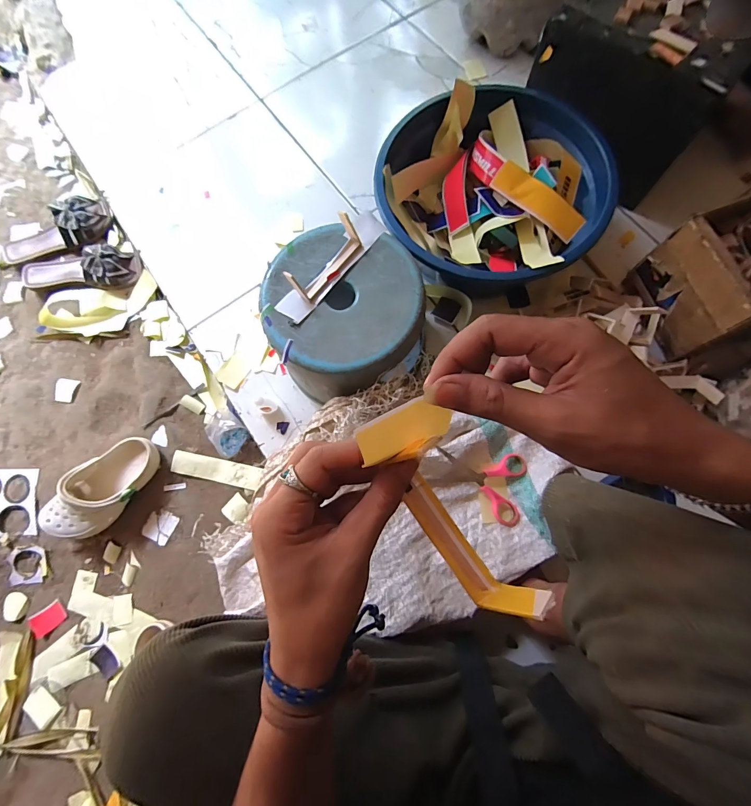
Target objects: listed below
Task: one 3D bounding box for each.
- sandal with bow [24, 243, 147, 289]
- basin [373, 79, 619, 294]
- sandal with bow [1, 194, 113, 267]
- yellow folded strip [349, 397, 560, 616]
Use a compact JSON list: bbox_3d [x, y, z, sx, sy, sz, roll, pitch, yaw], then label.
[{"bbox_3d":[-0.661,-0.304,0.821,0.259,0.049,0.092,-3,75,2],"label":"sandal with bow"},{"bbox_3d":[0.186,-0.337,0.612,0.349,0.122,0.325,24,78,8],"label":"basin"},{"bbox_3d":[-0.739,-0.390,0.841,0.256,0.057,0.109,-35,77,-7],"label":"sandal with bow"},{"bbox_3d":[0.047,0.068,0.218,0.051,0.056,0.152,-32,104,-8],"label":"yellow folded strip"}]

